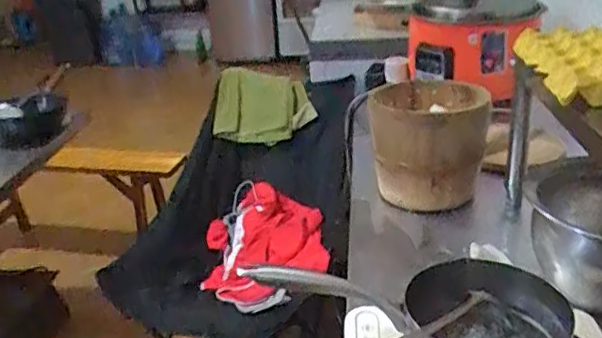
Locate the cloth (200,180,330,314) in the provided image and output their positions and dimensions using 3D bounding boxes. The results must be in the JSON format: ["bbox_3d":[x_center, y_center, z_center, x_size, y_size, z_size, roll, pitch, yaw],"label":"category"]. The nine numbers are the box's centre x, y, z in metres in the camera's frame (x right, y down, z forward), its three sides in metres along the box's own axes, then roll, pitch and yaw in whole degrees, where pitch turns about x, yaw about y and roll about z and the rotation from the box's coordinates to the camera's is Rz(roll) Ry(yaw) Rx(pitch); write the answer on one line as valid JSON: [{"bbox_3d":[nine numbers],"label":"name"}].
[{"bbox_3d":[-0.106,0.227,1.696,0.420,0.180,0.350,12,29,31],"label":"cloth"}]

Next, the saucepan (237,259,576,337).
[{"bbox_3d":[0.117,0.161,0.676,0.340,0.127,0.156,0,25,7],"label":"saucepan"}]

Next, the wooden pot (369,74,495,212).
[{"bbox_3d":[0.240,-0.060,1.160,0.205,0.181,0.217,-2,30,1],"label":"wooden pot"}]

